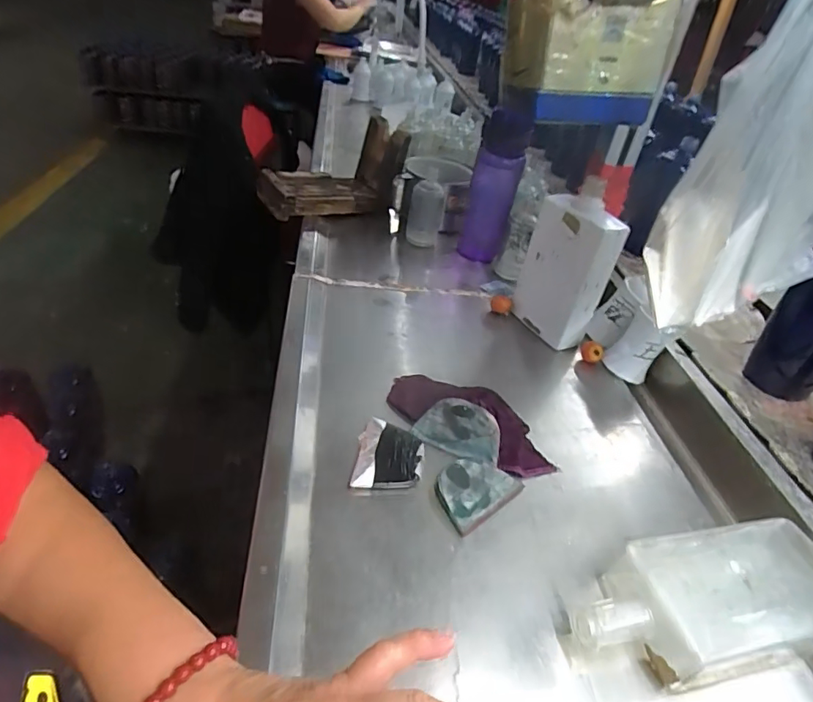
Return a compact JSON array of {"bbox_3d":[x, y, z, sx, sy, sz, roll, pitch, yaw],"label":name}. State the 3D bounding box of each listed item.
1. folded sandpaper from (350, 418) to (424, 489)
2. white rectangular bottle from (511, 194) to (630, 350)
[{"bbox_3d":[-0.015,0.096,0.478,0.061,0.006,0.079,6,38,-1],"label":"folded sandpaper"},{"bbox_3d":[0.202,-0.103,0.665,0.050,0.180,0.112,-15,43,-26],"label":"white rectangular bottle"}]

